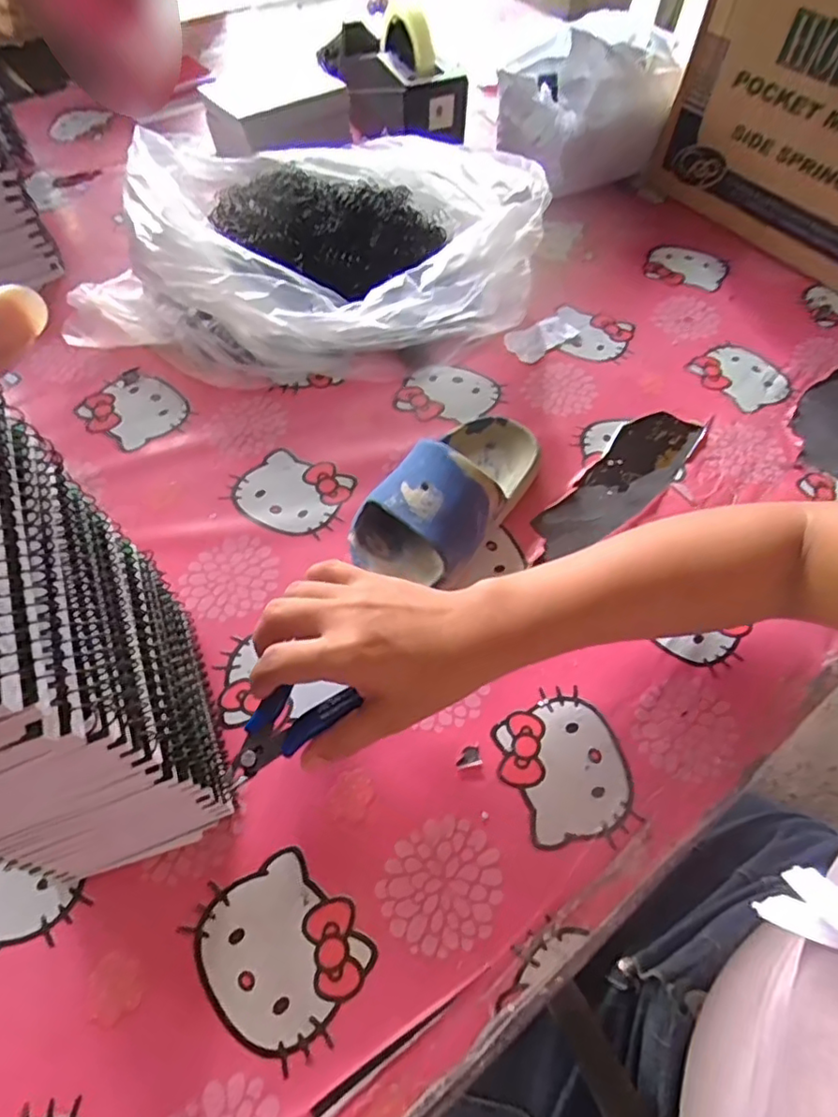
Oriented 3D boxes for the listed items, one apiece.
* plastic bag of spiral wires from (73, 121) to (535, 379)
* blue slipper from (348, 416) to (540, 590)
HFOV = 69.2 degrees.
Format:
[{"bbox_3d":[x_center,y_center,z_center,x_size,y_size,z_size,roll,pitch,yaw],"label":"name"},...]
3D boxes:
[{"bbox_3d":[-0.087,-0.279,0.539,0.370,0.106,0.269,6,58,2],"label":"plastic bag of spiral wires"},{"bbox_3d":[0.027,-0.052,0.427,0.079,0.059,0.159,32,62,17],"label":"blue slipper"}]

